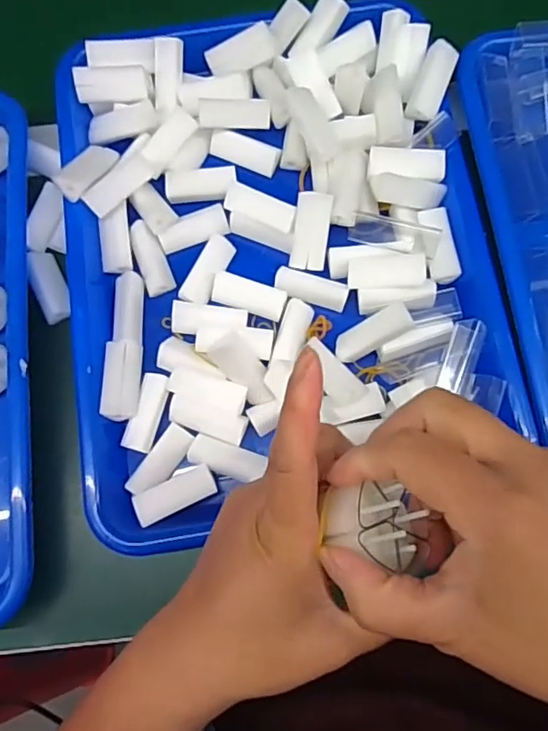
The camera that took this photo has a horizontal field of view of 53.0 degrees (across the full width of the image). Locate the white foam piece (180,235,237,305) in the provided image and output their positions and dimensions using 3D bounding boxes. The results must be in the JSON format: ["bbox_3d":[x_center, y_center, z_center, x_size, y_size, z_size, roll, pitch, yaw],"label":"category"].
[{"bbox_3d":[-0.041,-0.059,0.345,0.016,0.014,0.047,27,78,7],"label":"white foam piece"}]

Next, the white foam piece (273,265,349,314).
[{"bbox_3d":[0.024,-0.048,0.341,0.046,0.008,0.016,19,77,-7],"label":"white foam piece"}]

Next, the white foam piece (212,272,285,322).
[{"bbox_3d":[-0.016,-0.043,0.341,0.045,0.011,0.018,17,77,5],"label":"white foam piece"}]

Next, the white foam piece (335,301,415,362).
[{"bbox_3d":[0.057,-0.019,0.316,0.046,0.006,0.017,-32,76,21],"label":"white foam piece"}]

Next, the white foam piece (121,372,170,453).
[{"bbox_3d":[-0.074,0.027,0.319,0.017,0.007,0.045,14,77,5],"label":"white foam piece"}]

